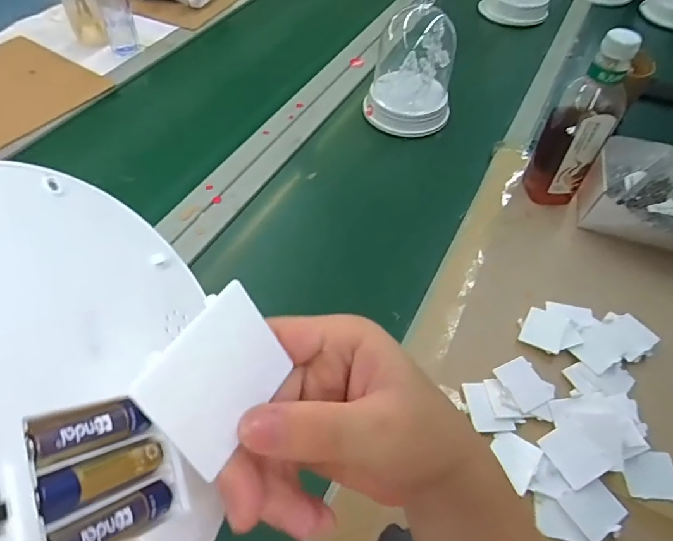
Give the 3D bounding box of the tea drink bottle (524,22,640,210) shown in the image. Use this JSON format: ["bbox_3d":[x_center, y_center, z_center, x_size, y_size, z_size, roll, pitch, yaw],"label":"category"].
[{"bbox_3d":[0.332,-0.197,0.657,0.084,0.250,0.072,26,55,17],"label":"tea drink bottle"}]

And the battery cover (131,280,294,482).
[{"bbox_3d":[-0.041,0.038,0.173,0.004,0.046,0.055,-6,32,39],"label":"battery cover"}]

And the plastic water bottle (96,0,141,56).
[{"bbox_3d":[-0.428,-0.515,0.912,0.057,0.173,0.058,-17,55,-16],"label":"plastic water bottle"}]

